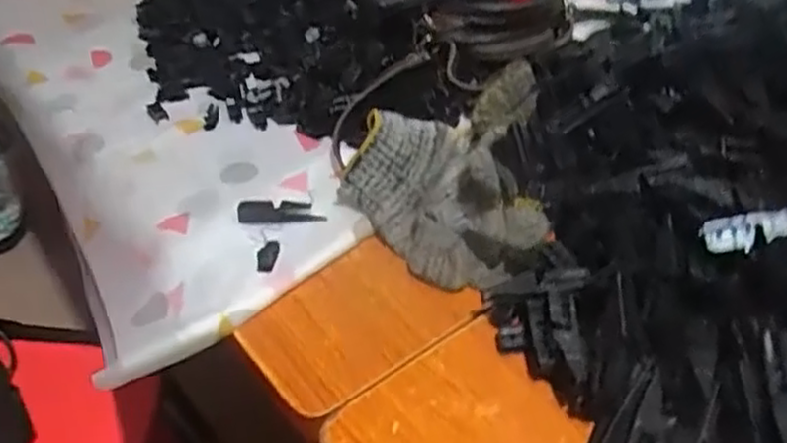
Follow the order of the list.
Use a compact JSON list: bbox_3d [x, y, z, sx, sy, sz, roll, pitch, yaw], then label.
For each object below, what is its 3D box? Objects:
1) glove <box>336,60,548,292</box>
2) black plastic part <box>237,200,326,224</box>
[{"bbox_3d":[0.038,-0.046,0.559,0.147,0.051,0.203,2,43,8],"label":"glove"},{"bbox_3d":[-0.086,-0.008,0.559,0.063,0.009,0.025,-1,43,4],"label":"black plastic part"}]

